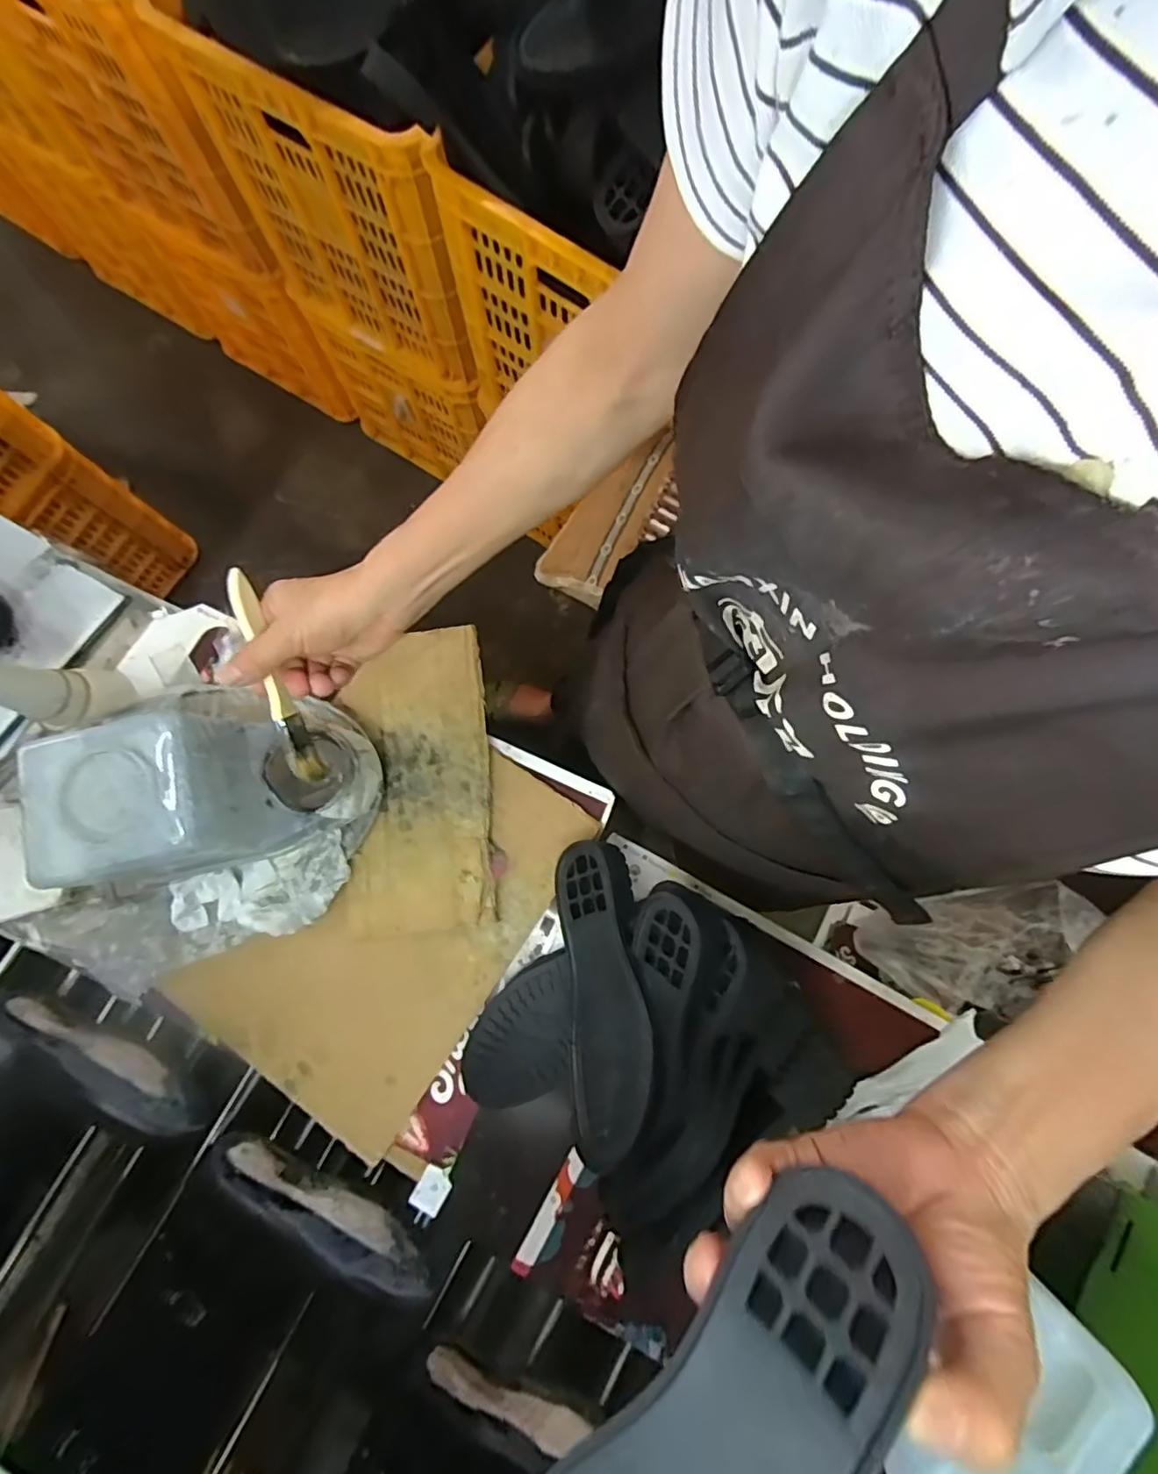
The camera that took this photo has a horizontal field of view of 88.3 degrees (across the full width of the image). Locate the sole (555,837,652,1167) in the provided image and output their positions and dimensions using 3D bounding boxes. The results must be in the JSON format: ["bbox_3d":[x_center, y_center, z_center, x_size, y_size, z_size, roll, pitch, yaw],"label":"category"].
[{"bbox_3d":[0.019,0.186,0.444,0.068,0.023,0.213,-22,65,34],"label":"sole"}]

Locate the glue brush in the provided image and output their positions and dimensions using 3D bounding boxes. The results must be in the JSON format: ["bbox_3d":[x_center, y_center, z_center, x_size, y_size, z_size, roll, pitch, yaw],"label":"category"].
[{"bbox_3d":[-0.213,-0.039,0.419,0.015,0.023,0.151,-15,107,-1],"label":"glue brush"}]

